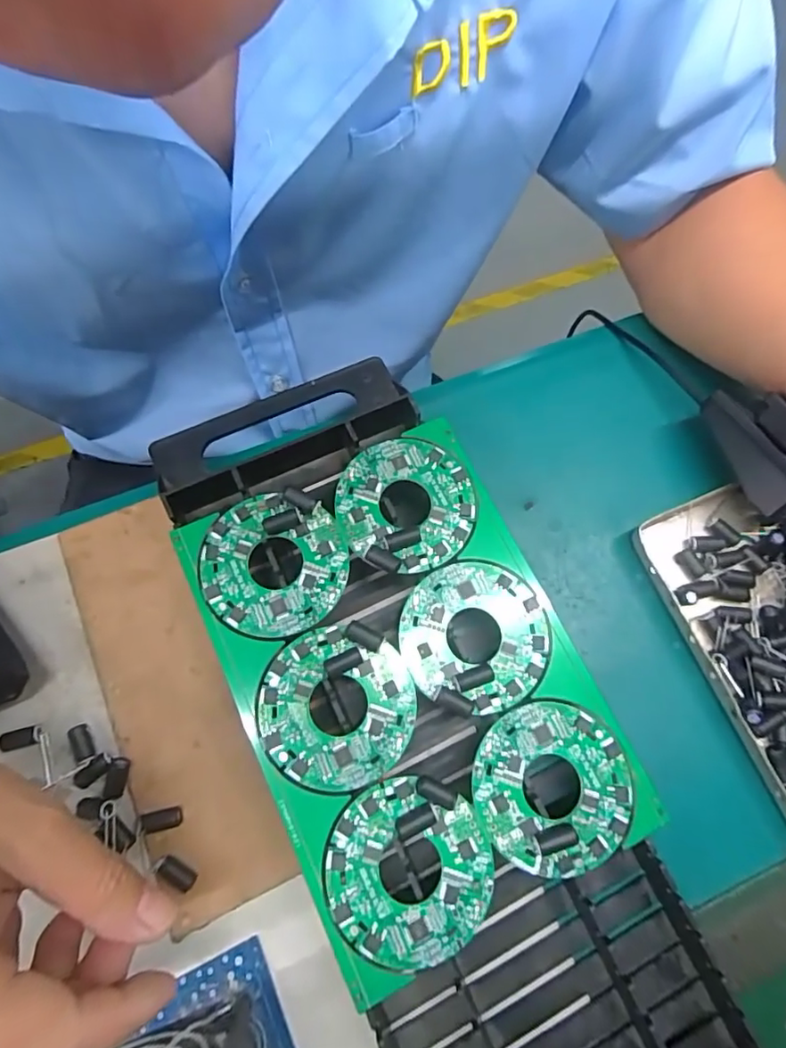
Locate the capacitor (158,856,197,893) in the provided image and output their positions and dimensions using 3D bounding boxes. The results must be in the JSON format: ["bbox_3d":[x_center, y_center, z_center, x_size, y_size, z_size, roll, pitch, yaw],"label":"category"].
[{"bbox_3d":[-0.097,0.158,0.244,0.017,0.009,0.007,33,74,9],"label":"capacitor"}]

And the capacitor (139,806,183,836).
[{"bbox_3d":[-0.109,0.138,0.250,0.020,0.009,0.009,-12,75,-5],"label":"capacitor"}]

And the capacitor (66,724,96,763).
[{"bbox_3d":[-0.150,0.106,0.261,0.008,0.007,0.016,-27,76,-9],"label":"capacitor"}]

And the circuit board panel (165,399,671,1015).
[{"bbox_3d":[0.007,0.065,0.245,0.145,0.012,0.209,-24,76,-9],"label":"circuit board panel"}]

